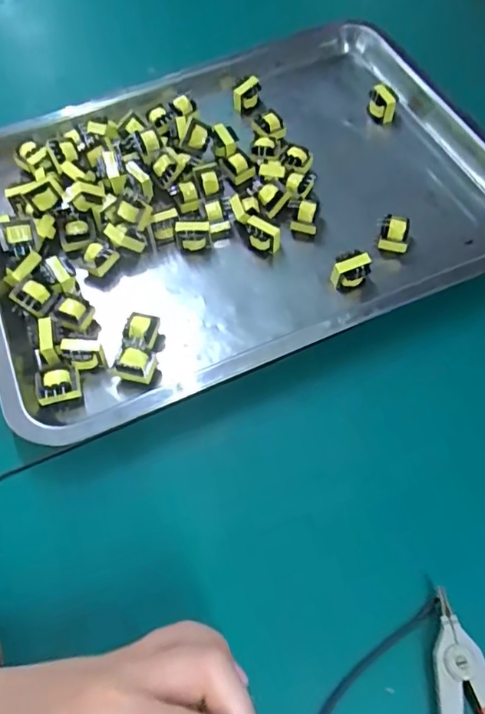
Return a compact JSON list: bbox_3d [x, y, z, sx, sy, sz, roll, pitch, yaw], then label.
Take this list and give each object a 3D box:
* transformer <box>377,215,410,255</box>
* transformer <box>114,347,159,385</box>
[{"bbox_3d":[0.107,-0.086,0.380,0.021,0.021,0.019,3,61,5],"label":"transformer"},{"bbox_3d":[-0.067,0.006,0.339,0.021,0.023,0.018,10,62,8],"label":"transformer"}]

